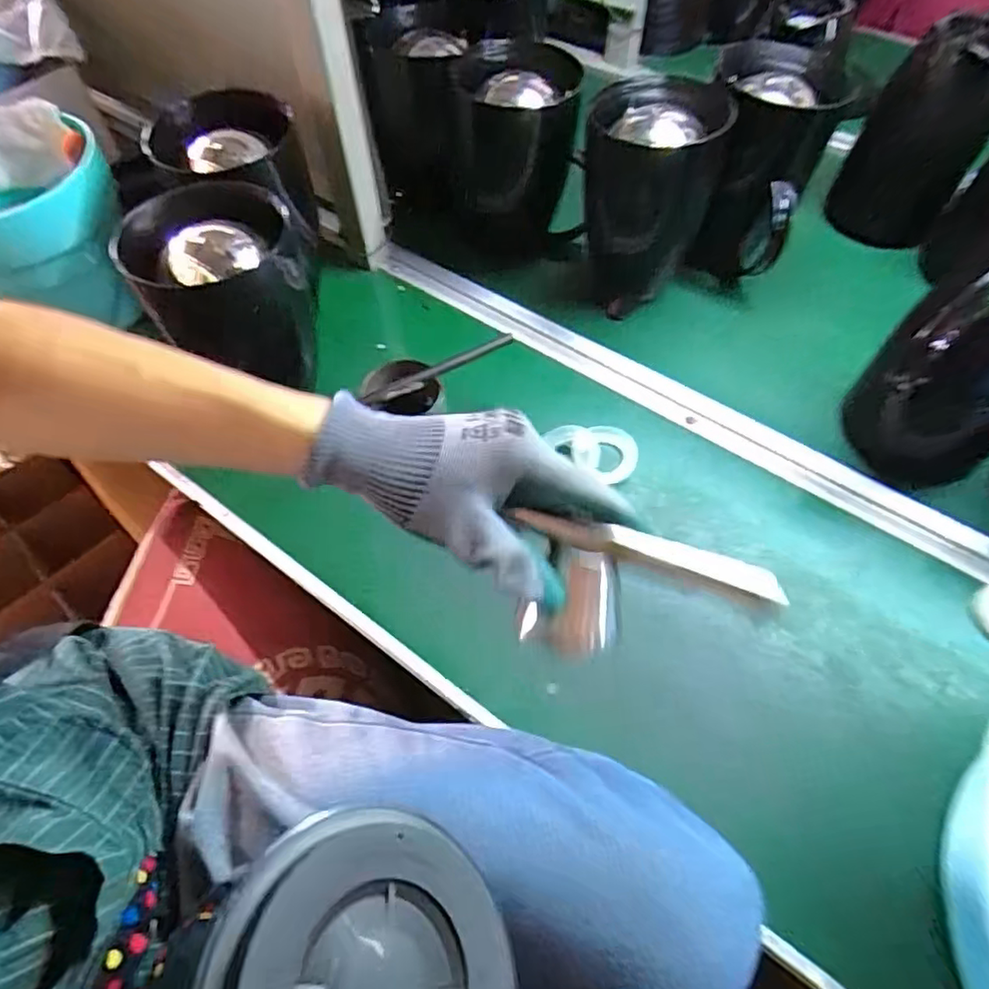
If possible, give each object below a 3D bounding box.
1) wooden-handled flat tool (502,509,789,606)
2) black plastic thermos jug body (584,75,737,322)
[{"bbox_3d":[0.079,0.030,0.331,0.138,0.014,0.024,14,59,16],"label":"wooden-handled flat tool"},{"bbox_3d":[0.152,-0.297,0.632,0.123,0.187,0.120,4,58,3],"label":"black plastic thermos jug body"}]

